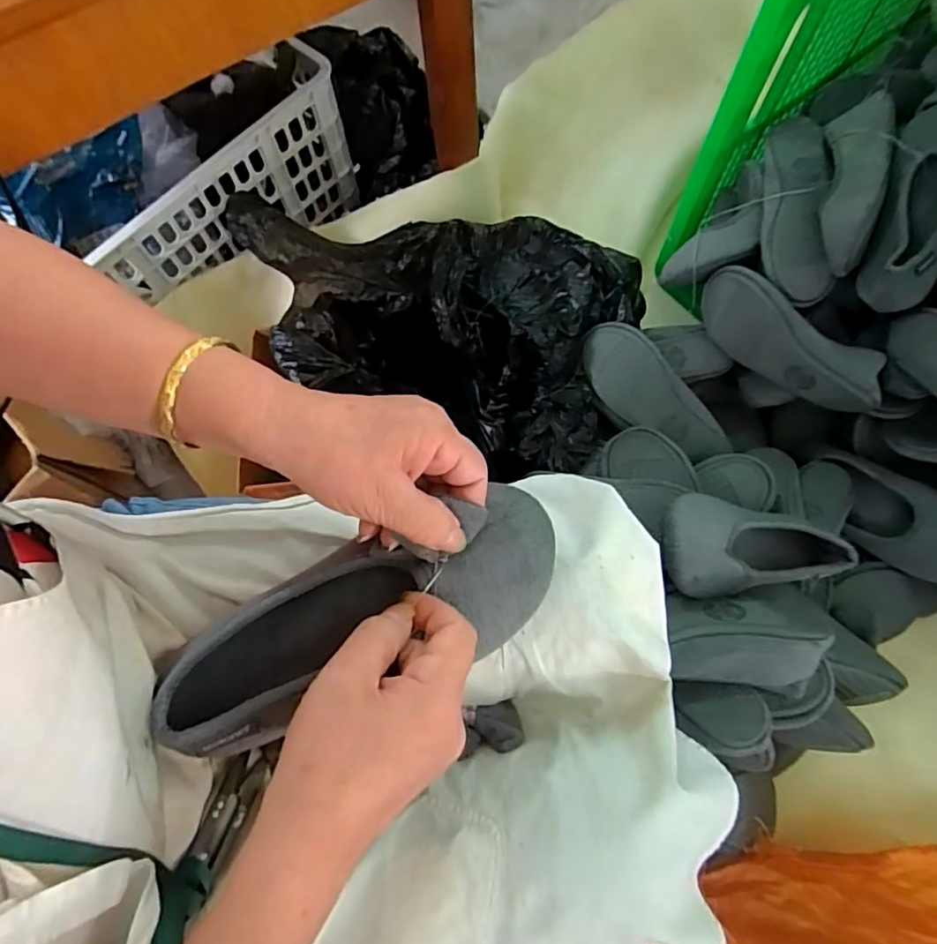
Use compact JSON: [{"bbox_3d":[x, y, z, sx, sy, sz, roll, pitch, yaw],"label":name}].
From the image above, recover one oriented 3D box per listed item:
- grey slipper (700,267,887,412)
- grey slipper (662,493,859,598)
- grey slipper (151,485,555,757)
[{"bbox_3d":[0.384,-0.156,0.694,0.233,0.080,0.061,37,77,13],"label":"grey slipper"},{"bbox_3d":[0.279,0.072,0.563,0.227,0.054,0.089,6,70,-27],"label":"grey slipper"},{"bbox_3d":[-0.053,0.079,0.317,0.215,0.054,0.077,-23,73,-6],"label":"grey slipper"}]

